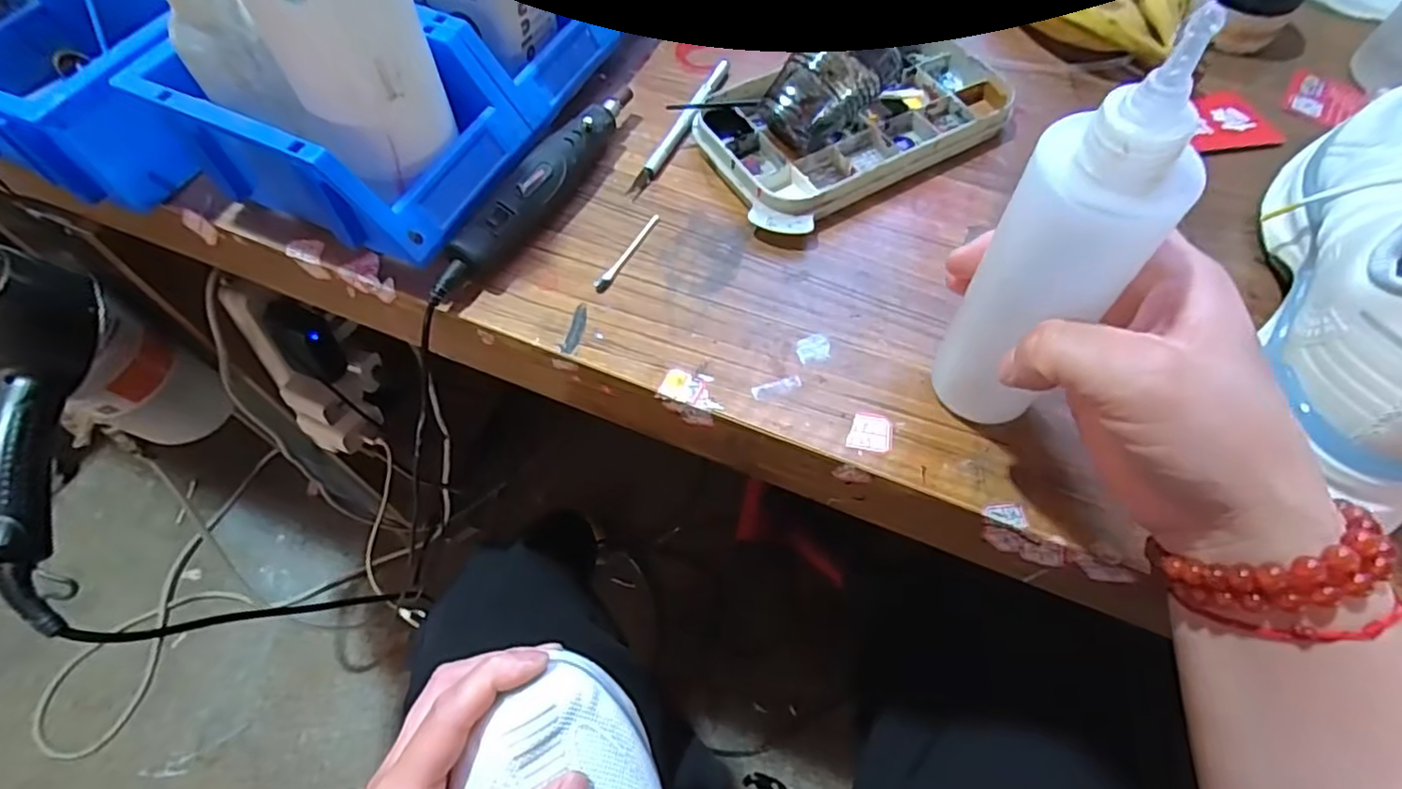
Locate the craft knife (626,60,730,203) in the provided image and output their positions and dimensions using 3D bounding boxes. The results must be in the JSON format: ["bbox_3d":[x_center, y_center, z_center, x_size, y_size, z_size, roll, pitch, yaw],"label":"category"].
[{"bbox_3d":[-0.012,-0.168,0.401,0.013,0.011,0.132,24,63,11],"label":"craft knife"}]

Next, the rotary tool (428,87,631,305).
[{"bbox_3d":[-0.087,-0.115,0.357,0.025,0.030,0.173,26,63,12],"label":"rotary tool"}]

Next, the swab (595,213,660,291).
[{"bbox_3d":[-0.040,-0.078,0.352,0.006,0.005,0.061,25,63,12],"label":"swab"}]

